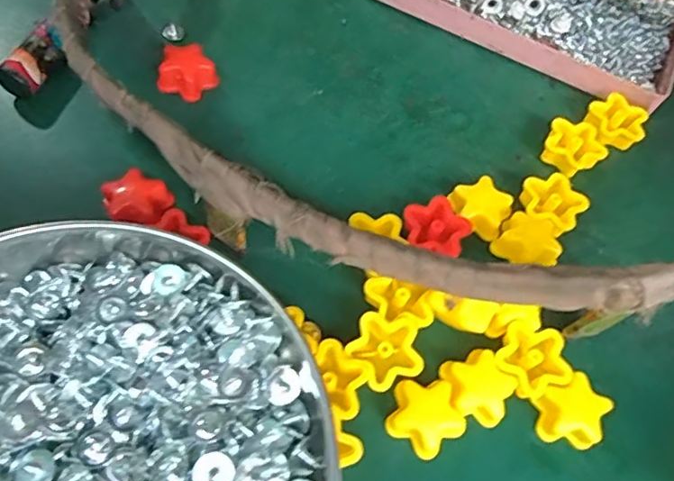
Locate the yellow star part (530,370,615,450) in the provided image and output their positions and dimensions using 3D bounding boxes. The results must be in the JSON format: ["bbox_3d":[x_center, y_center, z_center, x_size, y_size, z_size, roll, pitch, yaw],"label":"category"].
[{"bbox_3d":[0.083,0.062,0.193,0.023,0.015,0.022,-24,68,-15],"label":"yellow star part"}]

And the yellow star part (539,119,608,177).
[{"bbox_3d":[0.107,-0.043,0.248,0.025,0.011,0.025,-35,71,-19],"label":"yellow star part"}]

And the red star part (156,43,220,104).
[{"bbox_3d":[-0.067,-0.076,0.246,0.022,0.015,0.022,23,64,7],"label":"red star part"}]

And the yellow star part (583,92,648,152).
[{"bbox_3d":[0.130,-0.056,0.255,0.025,0.008,0.026,30,65,10],"label":"yellow star part"}]

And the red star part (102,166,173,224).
[{"bbox_3d":[-0.078,-0.015,0.214,0.024,0.011,0.023,2,64,-3],"label":"red star part"}]

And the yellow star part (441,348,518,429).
[{"bbox_3d":[0.049,0.052,0.196,0.024,0.016,0.025,24,64,8],"label":"yellow star part"}]

